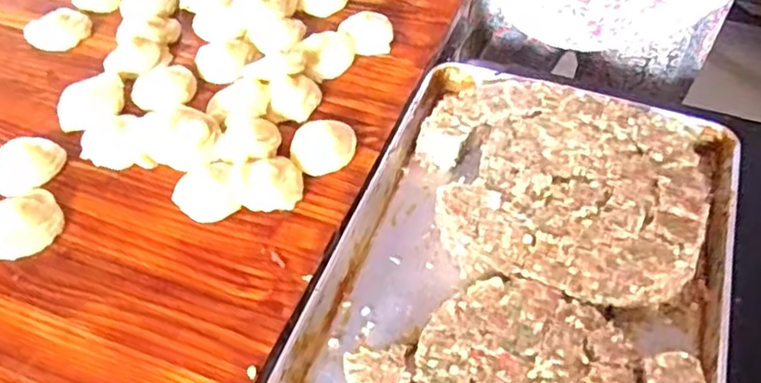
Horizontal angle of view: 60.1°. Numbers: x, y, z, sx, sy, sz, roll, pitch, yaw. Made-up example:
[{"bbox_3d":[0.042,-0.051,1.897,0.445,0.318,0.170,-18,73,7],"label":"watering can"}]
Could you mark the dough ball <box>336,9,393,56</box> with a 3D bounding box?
[{"bbox_3d":[-0.020,-0.226,0.941,0.074,0.028,0.080,0,51,1],"label":"dough ball"}]

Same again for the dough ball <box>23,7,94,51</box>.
[{"bbox_3d":[-0.479,-0.240,0.977,0.093,0.033,0.060,-19,53,-14],"label":"dough ball"}]

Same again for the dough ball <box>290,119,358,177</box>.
[{"bbox_3d":[-0.070,-0.054,0.807,0.077,0.038,0.070,0,51,1],"label":"dough ball"}]

